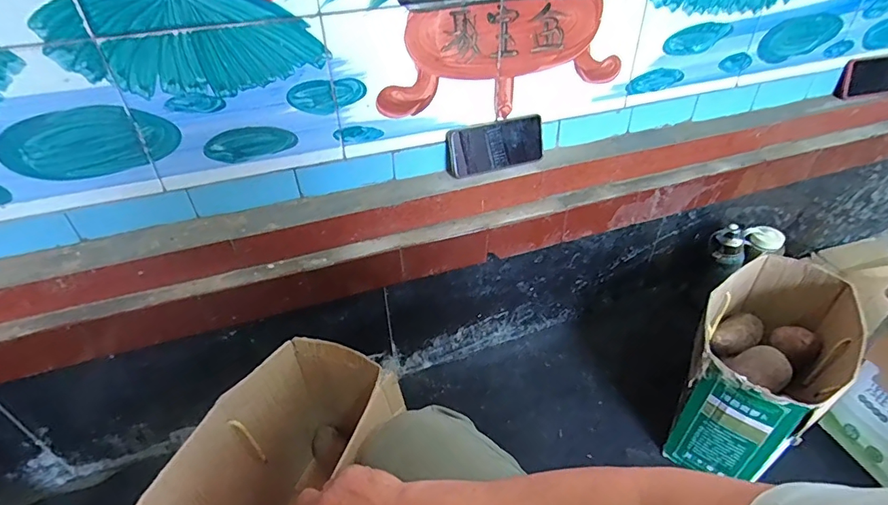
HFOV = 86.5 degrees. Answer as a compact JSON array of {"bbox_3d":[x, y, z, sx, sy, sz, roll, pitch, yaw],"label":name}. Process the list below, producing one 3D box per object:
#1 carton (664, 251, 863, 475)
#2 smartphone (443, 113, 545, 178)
[{"bbox_3d":[0.578,0.208,0.868,0.363,0.242,0.225,-31,48,-32],"label":"carton"},{"bbox_3d":[0.085,-0.175,0.778,0.166,0.085,0.010,-13,33,-9],"label":"smartphone"}]

